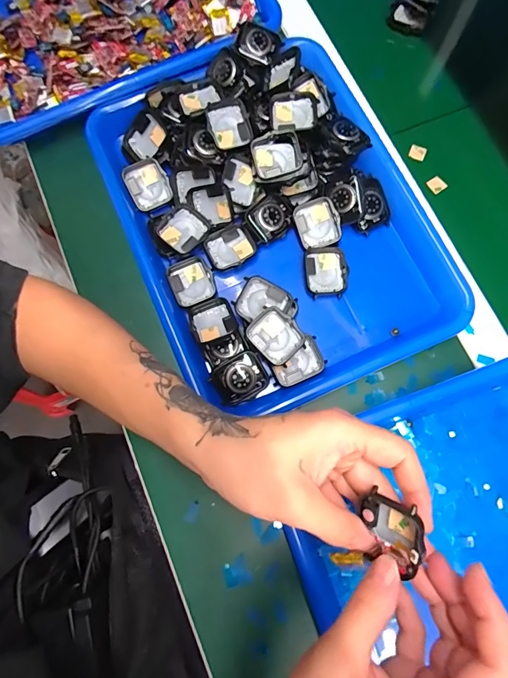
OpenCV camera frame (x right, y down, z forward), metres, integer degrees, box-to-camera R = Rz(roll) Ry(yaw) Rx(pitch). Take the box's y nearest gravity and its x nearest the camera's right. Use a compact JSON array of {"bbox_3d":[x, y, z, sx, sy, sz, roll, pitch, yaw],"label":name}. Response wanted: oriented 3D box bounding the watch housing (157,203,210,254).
[{"bbox_3d":[-0.064,-0.099,0.356,0.038,0.011,0.042,36,75,-7],"label":"watch housing"}]

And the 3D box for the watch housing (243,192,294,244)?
[{"bbox_3d":[0.015,-0.111,0.356,0.040,0.007,0.035,-34,79,-6],"label":"watch housing"}]

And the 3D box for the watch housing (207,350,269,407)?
[{"bbox_3d":[-0.011,0.033,0.326,0.042,0.011,0.036,-29,78,-5],"label":"watch housing"}]

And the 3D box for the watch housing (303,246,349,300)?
[{"bbox_3d":[0.065,-0.060,0.352,0.039,0.009,0.045,-4,77,1],"label":"watch housing"}]

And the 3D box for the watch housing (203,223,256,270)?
[{"bbox_3d":[-0.021,-0.083,0.360,0.043,0.011,0.036,-28,78,-5],"label":"watch housing"}]

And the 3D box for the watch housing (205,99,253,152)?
[{"bbox_3d":[-0.023,-0.197,0.362,0.039,0.011,0.041,-19,101,-9],"label":"watch housing"}]

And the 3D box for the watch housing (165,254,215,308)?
[{"bbox_3d":[-0.056,-0.050,0.353,0.037,0.009,0.043,-25,78,-4],"label":"watch housing"}]

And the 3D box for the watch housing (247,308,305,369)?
[{"bbox_3d":[0.019,-0.003,0.328,0.036,0.008,0.044,-44,80,-8],"label":"watch housing"}]

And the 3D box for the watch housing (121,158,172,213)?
[{"bbox_3d":[-0.102,-0.148,0.377,0.038,0.009,0.043,-29,106,2],"label":"watch housing"}]

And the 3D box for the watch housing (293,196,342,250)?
[{"bbox_3d":[0.058,-0.105,0.357,0.038,0.010,0.042,-17,101,10],"label":"watch housing"}]

